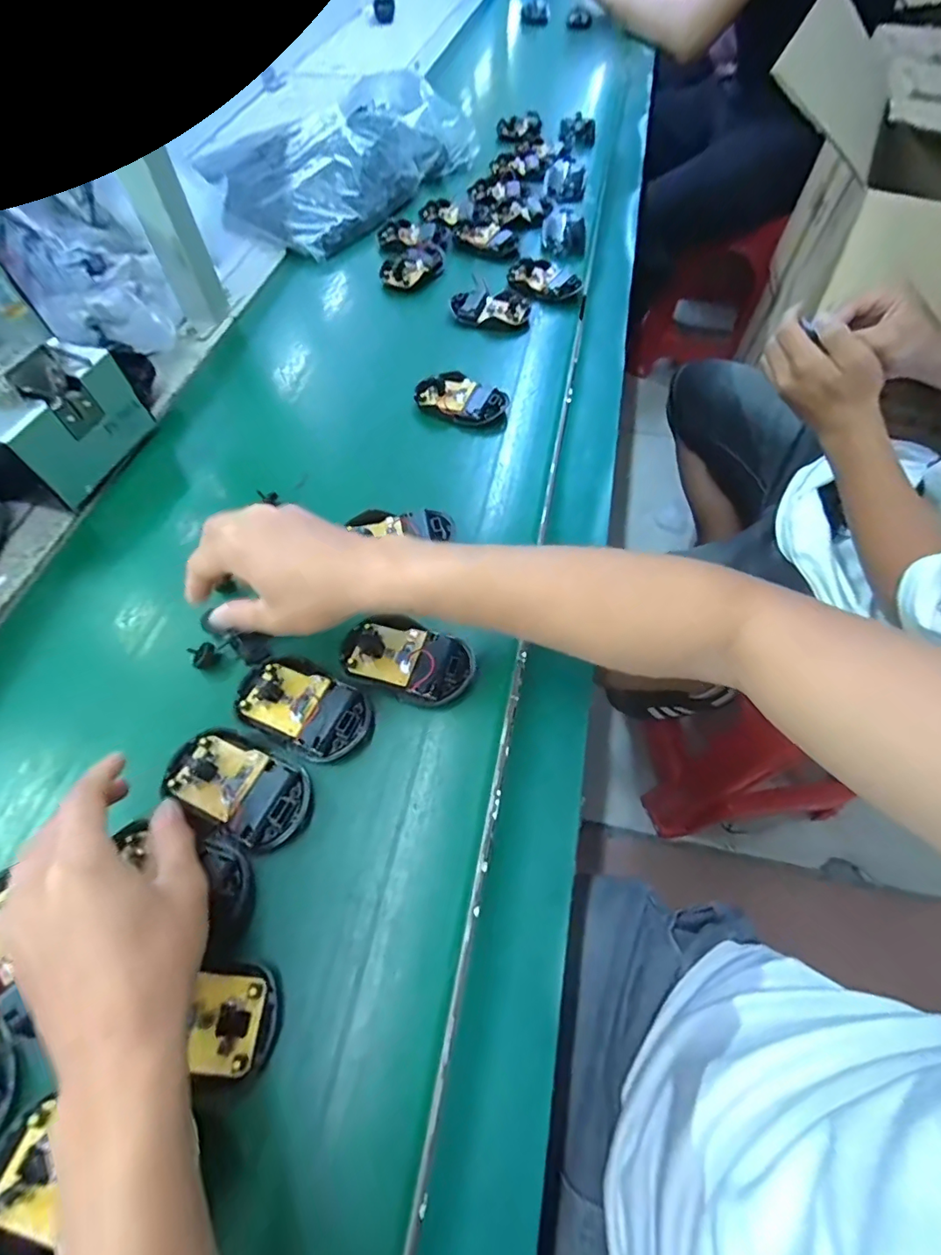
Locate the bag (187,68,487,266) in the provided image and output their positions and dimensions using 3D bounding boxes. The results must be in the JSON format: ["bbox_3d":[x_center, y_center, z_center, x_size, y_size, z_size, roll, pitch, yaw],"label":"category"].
[{"bbox_3d":[-0.174,-0.683,0.739,0.214,0.084,0.393,31,62,17],"label":"bag"}]

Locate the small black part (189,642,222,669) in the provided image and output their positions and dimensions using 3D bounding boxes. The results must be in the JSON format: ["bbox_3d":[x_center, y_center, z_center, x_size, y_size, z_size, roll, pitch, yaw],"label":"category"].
[{"bbox_3d":[-0.193,0.021,0.374,0.018,0.019,0.011,-28,63,-18],"label":"small black part"}]

